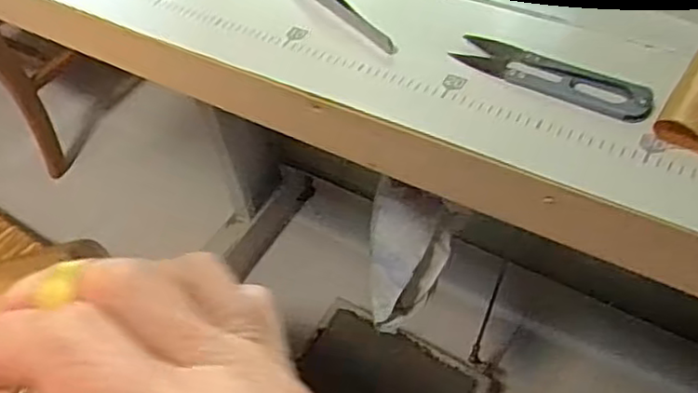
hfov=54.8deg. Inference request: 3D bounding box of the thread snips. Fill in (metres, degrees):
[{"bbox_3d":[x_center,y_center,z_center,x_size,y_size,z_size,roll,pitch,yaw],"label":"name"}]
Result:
[{"bbox_3d":[0.100,-0.061,0.334,0.099,0.009,0.022,27,58,27],"label":"thread snips"}]

